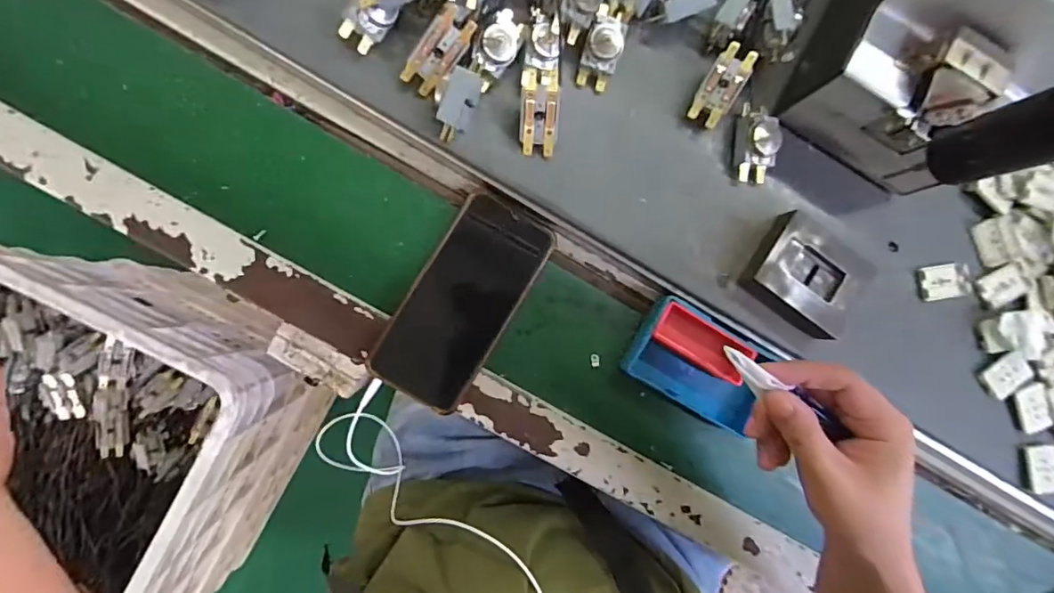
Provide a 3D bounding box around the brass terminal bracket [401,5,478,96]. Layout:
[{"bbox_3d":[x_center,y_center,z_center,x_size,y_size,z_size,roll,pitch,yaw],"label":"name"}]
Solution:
[{"bbox_3d":[-0.062,-0.171,0.362,0.027,0.010,0.059,42,108,-5],"label":"brass terminal bracket"}]

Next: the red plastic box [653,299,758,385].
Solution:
[{"bbox_3d":[0.139,0.036,0.421,0.081,0.033,0.030,32,86,-5],"label":"red plastic box"}]

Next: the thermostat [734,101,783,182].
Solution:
[{"bbox_3d":[0.179,-0.119,0.399,0.028,0.020,0.057,4,89,-7],"label":"thermostat"}]

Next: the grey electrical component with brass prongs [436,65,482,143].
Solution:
[{"bbox_3d":[-0.048,-0.132,0.360,0.021,0.022,0.050,23,119,-6],"label":"grey electrical component with brass prongs"}]

